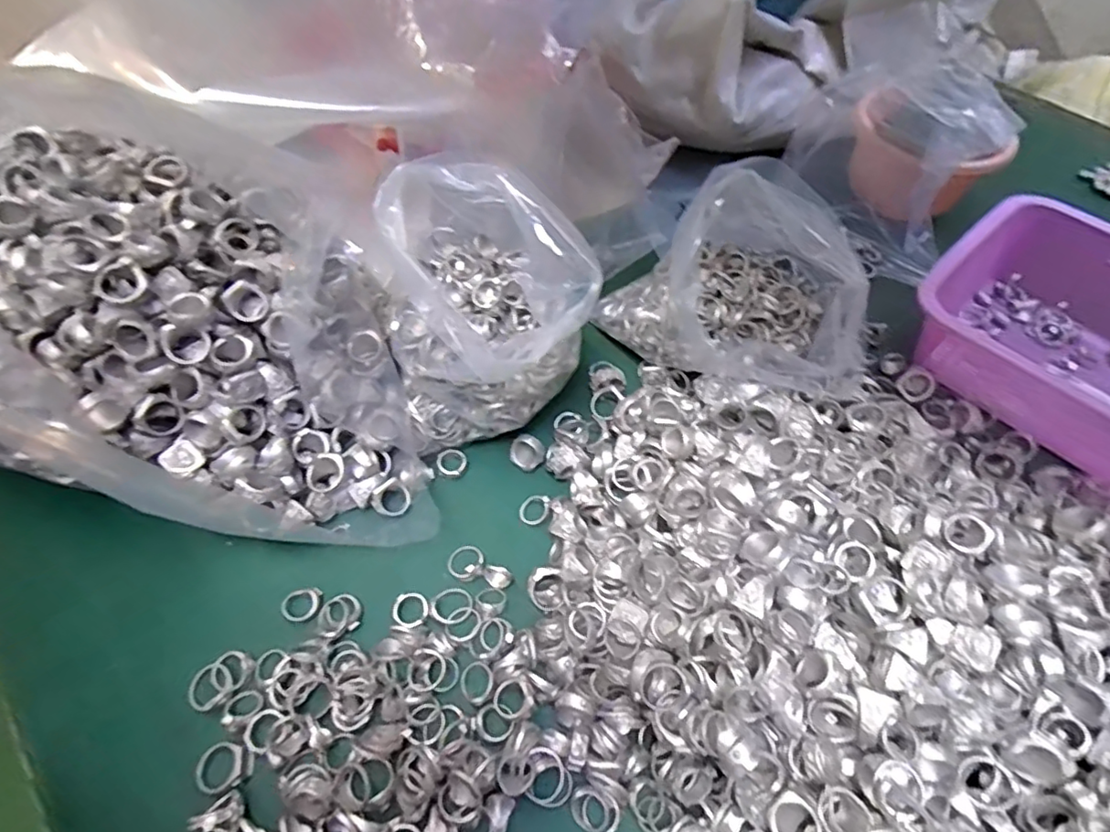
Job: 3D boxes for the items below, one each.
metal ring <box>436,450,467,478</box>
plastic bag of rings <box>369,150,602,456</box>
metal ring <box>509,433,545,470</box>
[{"bbox_3d":[-0.077,0.035,0.447,0.022,0.004,0.021,0,69,0],"label":"metal ring"},{"bbox_3d":[-0.054,-0.076,0.428,0.132,0.154,0.151,-17,58,-13],"label":"plastic bag of rings"},{"bbox_3d":[-0.021,0.027,0.449,0.026,0.025,0.007,32,16,2],"label":"metal ring"}]

